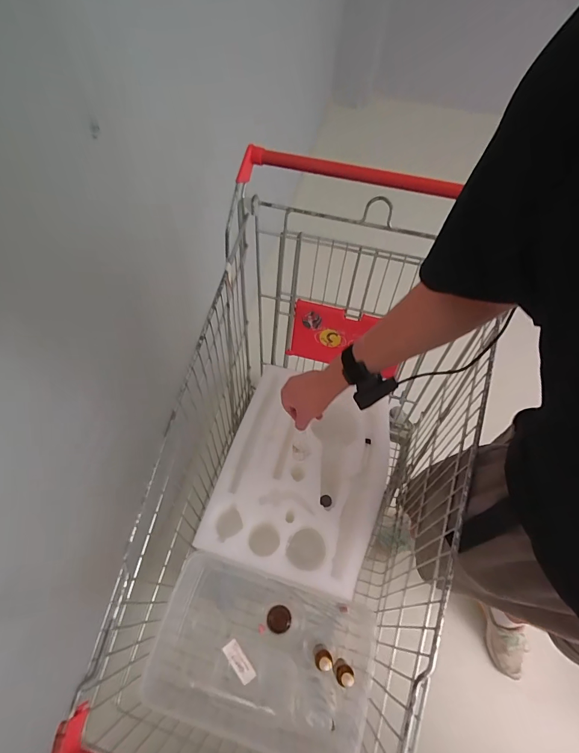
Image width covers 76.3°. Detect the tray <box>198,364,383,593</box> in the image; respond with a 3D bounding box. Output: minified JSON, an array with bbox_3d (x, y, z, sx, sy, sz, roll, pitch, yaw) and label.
[{"bbox_3d":[0.033,0.192,0.793,0.330,0.057,0.431,15,64,8],"label":"tray"}]

